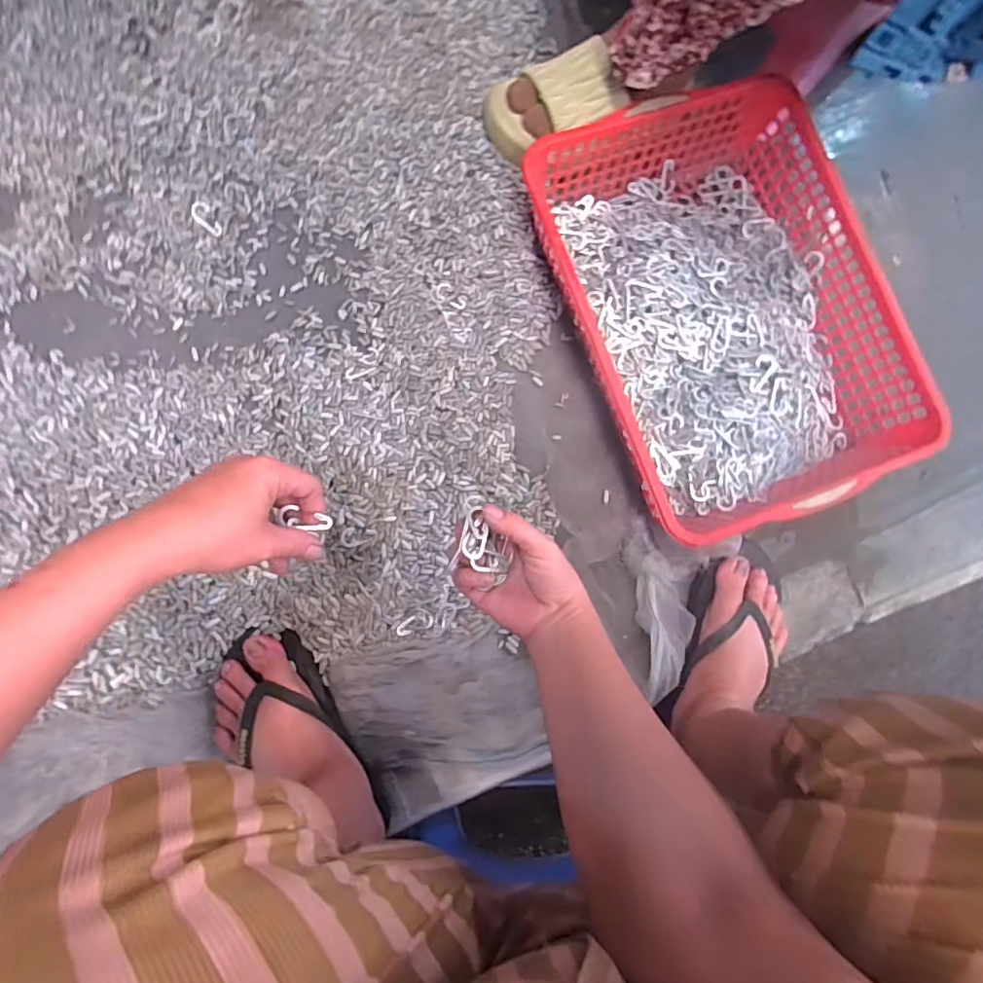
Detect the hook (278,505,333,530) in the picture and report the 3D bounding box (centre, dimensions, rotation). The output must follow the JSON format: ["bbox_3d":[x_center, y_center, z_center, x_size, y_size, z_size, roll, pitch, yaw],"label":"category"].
[{"bbox_3d":[-0.131,0.020,0.402,0.036,0.009,0.014,16,83,-3],"label":"hook"}]

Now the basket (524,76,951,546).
[{"bbox_3d":[0.225,-0.178,0.576,0.293,0.095,0.407,-20,86,-7],"label":"basket"}]

